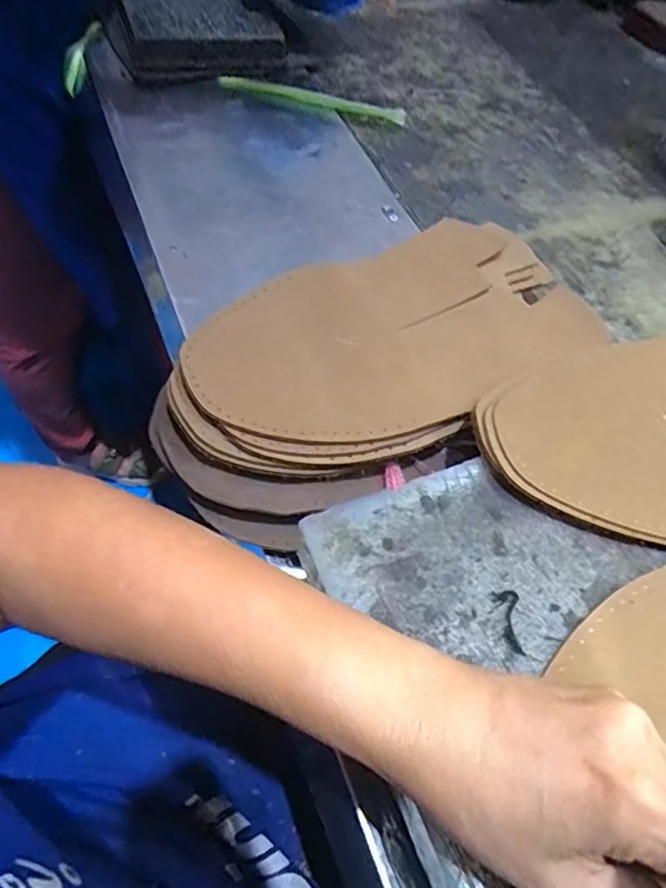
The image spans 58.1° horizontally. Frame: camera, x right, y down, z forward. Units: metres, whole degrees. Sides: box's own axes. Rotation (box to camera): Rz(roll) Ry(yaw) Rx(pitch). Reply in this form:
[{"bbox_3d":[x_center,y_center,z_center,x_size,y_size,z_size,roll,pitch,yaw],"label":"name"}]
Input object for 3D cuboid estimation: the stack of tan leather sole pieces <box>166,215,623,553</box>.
[{"bbox_3d":[0.030,-0.060,0.404,0.308,0.064,0.159,-25,62,-21],"label":"stack of tan leather sole pieces"}]

